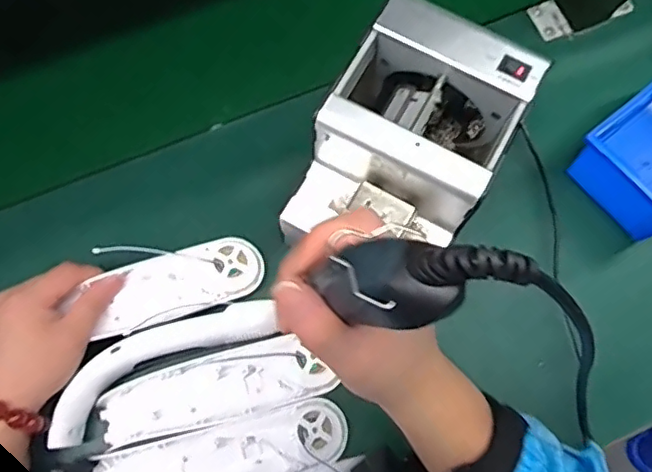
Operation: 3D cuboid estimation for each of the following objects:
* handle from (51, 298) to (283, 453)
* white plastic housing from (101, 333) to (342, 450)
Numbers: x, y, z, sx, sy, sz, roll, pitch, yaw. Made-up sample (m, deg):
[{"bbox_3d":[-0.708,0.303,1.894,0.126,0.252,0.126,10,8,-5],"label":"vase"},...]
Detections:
[{"bbox_3d":[-0.129,0.097,0.459,0.188,0.029,0.047,-27,75,-9],"label":"handle"},{"bbox_3d":[-0.087,0.120,0.454,0.175,0.017,0.053,-14,74,-7],"label":"white plastic housing"}]

